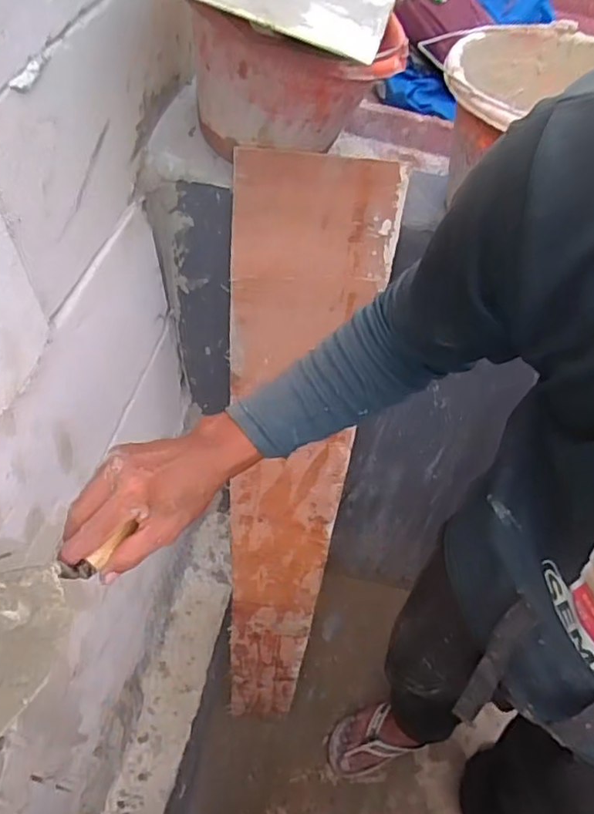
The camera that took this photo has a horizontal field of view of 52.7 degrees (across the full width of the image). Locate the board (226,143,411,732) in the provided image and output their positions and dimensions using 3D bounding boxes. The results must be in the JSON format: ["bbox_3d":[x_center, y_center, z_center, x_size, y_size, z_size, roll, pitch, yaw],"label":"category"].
[{"bbox_3d":[-0.012,0.169,0.939,0.184,1.080,0.023,5,32,1],"label":"board"}]

